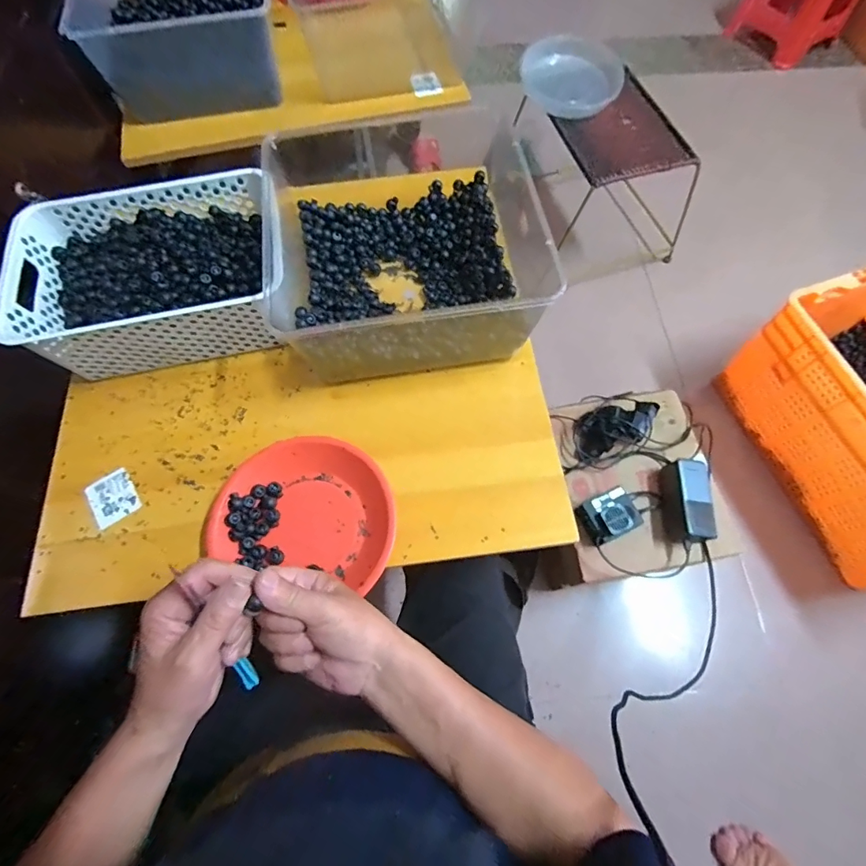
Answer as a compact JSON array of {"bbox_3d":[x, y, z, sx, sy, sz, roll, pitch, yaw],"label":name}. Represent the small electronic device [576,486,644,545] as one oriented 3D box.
[{"bbox_3d":[0.288,0.134,0.738,0.081,0.047,0.069,-22,68,-8],"label":"small electronic device"}]

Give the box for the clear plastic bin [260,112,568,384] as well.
[{"bbox_3d":[-0.043,-0.222,0.564,0.280,0.143,0.306,-8,67,-2],"label":"clear plastic bin"}]

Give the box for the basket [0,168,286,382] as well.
[{"bbox_3d":[-0.343,-0.190,0.574,0.290,0.110,0.207,-13,67,-4],"label":"basket"}]

